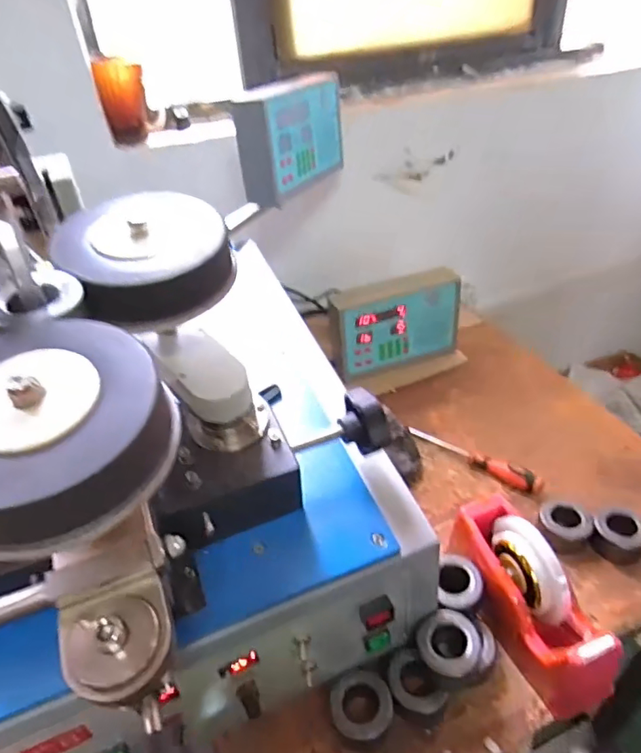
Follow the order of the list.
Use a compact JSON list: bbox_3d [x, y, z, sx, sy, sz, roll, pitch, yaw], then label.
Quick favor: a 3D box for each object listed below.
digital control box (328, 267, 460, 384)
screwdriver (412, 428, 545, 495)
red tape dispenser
[{"bbox_3d":[0.130,-0.095,0.922,0.225,0.148,0.068,-14,39,-11],"label":"digital control box"},{"bbox_3d":[0.220,0.113,0.753,0.195,0.022,0.025,25,47,32],"label":"screwdriver"},{"bbox_3d":[0.214,0.223,0.550,0.076,0.115,0.202,-18,40,-16],"label":"red tape dispenser"}]

